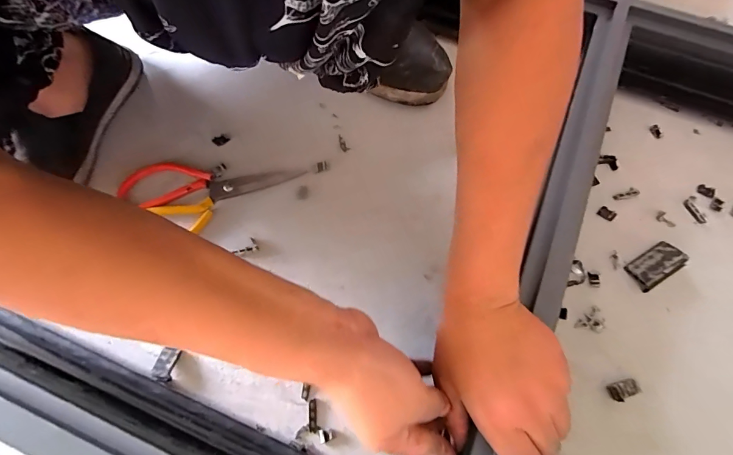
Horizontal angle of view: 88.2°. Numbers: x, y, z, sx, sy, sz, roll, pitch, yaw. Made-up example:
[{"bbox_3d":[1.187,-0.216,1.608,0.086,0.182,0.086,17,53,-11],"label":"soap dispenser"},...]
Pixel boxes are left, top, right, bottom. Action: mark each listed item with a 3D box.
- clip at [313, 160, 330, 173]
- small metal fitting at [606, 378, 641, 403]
[{"bbox_3d":[-0.051,-0.068,0.423,0.018,0.004,0.013,-21,73,-6],"label":"clip"},{"bbox_3d":[0.238,0.151,0.349,0.027,0.015,0.015,-20,73,-6],"label":"small metal fitting"}]

